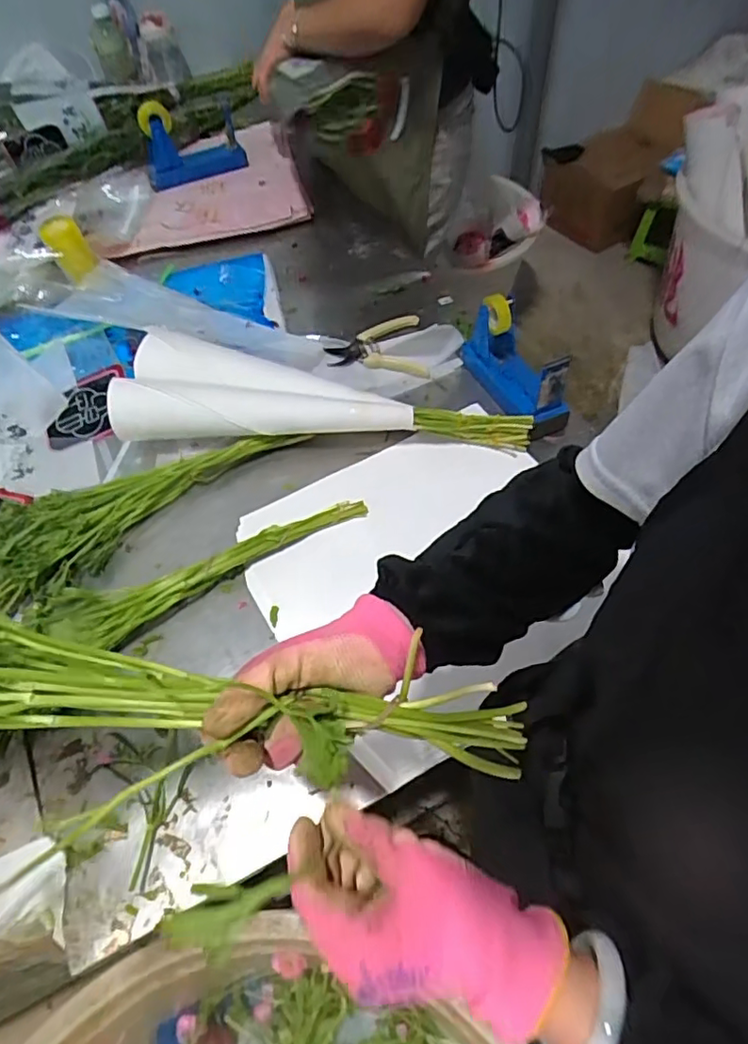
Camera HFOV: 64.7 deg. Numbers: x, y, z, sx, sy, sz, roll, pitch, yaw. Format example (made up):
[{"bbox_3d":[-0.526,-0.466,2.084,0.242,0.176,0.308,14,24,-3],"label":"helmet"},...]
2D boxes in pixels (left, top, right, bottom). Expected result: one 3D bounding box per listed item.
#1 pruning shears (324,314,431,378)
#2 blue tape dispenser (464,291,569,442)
[{"bbox_3d":[0.003,-0.278,0.943,0.152,0.026,0.134,-7,57,-1],"label":"pruning shears"},{"bbox_3d":[0.202,-0.229,0.839,0.069,0.113,0.200,-22,58,-10],"label":"blue tape dispenser"}]

